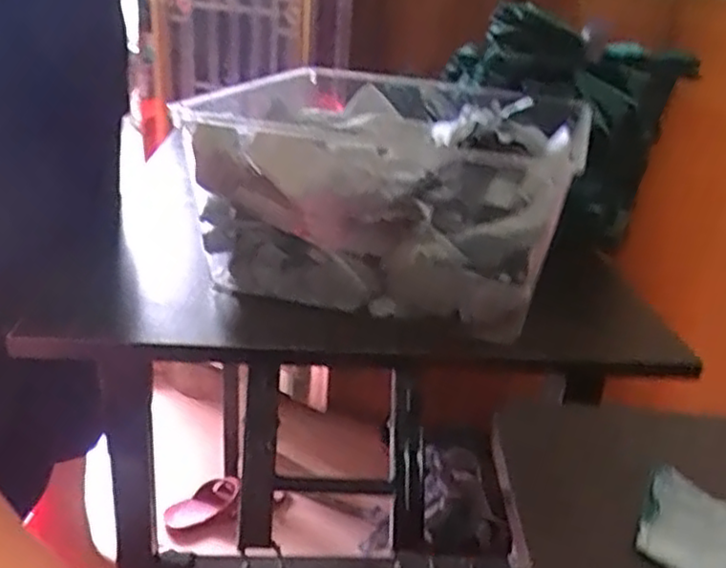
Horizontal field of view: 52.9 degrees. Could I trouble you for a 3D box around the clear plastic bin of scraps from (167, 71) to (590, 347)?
[{"bbox_3d":[0.030,-0.090,0.659,0.290,0.140,0.319,12,25,17],"label":"clear plastic bin of scraps"}]

